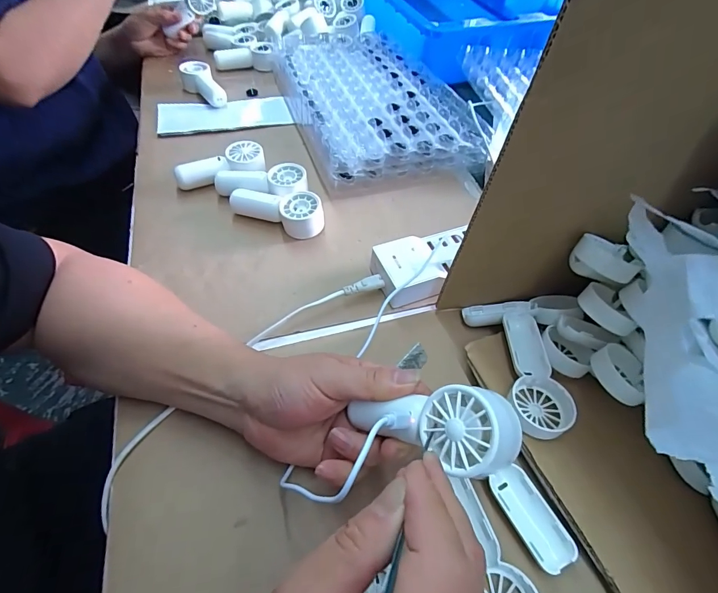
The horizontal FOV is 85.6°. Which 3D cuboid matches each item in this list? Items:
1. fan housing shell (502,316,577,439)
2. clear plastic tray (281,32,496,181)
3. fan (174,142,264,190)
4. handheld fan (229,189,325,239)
[{"bbox_3d":[0.149,0.062,0.327,0.043,0.020,0.112,8,52,1],"label":"fan housing shell"},{"bbox_3d":[0.012,-0.310,0.611,0.236,0.052,0.403,-13,55,-15],"label":"clear plastic tray"},{"bbox_3d":[-0.177,-0.166,0.496,0.110,0.037,0.054,-6,53,-10],"label":"fan"},{"bbox_3d":[-0.094,-0.104,0.456,0.113,0.037,0.048,26,54,14],"label":"handheld fan"}]

